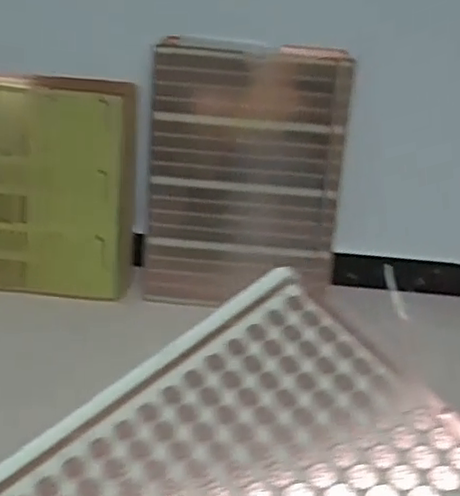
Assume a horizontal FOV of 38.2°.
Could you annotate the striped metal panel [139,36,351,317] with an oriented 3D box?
[{"bbox_3d":[0.032,-0.151,1.500,0.428,0.588,0.065,4,14,3],"label":"striped metal panel"}]

